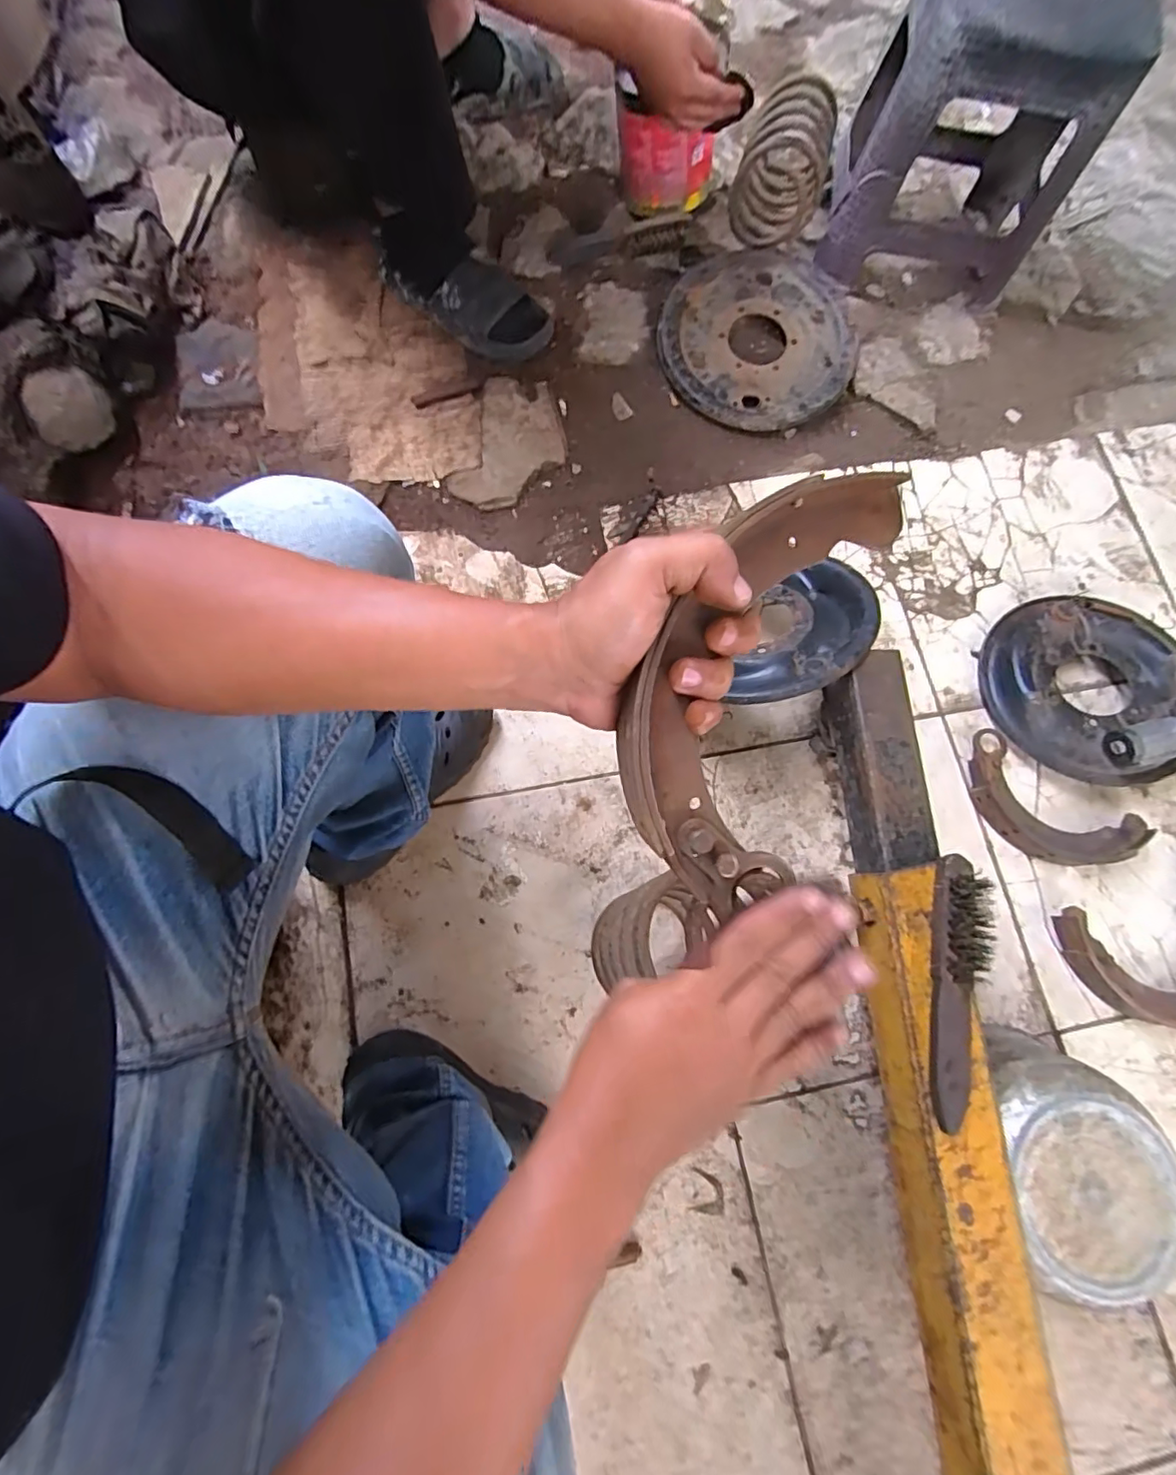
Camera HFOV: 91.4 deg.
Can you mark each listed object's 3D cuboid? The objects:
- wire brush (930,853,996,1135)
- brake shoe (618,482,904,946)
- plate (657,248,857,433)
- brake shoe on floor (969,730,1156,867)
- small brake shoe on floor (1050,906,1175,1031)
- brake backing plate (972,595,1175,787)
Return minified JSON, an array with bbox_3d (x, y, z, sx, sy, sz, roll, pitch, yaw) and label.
[{"bbox_3d":[0.334,0.224,0.515,0.036,0.034,0.229,11,76,0],"label":"wire brush"},{"bbox_3d":[0.078,-0.026,0.271,0.100,0.046,0.221,23,91,6],"label":"brake shoe"},{"bbox_3d":[0.270,-0.634,0.902,0.293,0.033,0.304,0,75,0],"label":"plate"},{"bbox_3d":[0.589,0.093,0.742,0.224,0.031,0.122,37,78,9],"label":"brake shoe on floor"},{"bbox_3d":[0.676,0.290,0.692,0.220,0.036,0.099,20,76,5],"label":"small brake shoe on floor"},{"bbox_3d":[0.668,-0.070,0.760,0.238,0.082,0.261,0,75,0],"label":"brake backing plate"}]

